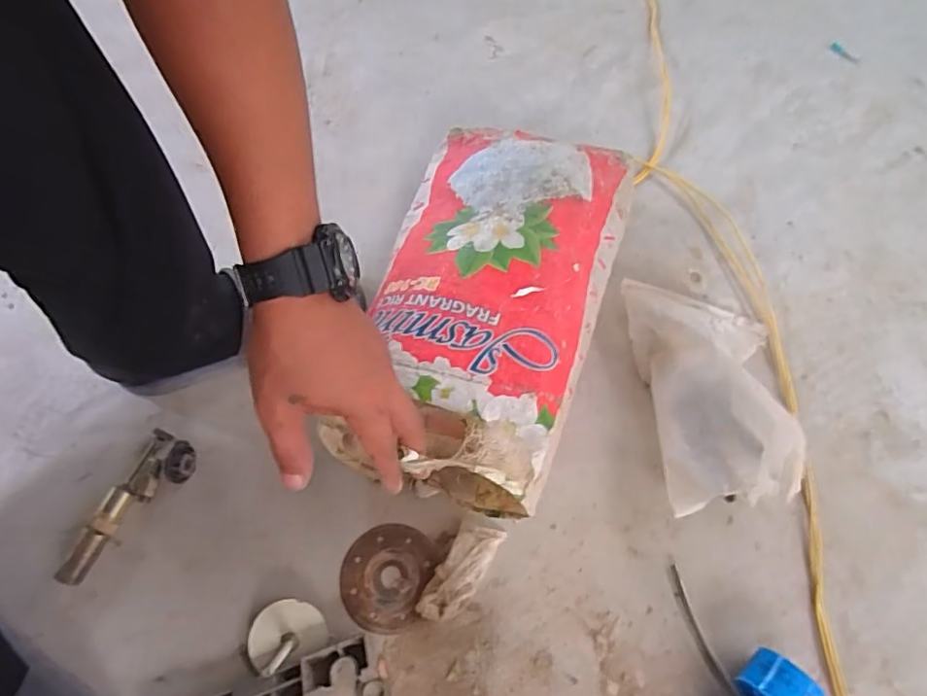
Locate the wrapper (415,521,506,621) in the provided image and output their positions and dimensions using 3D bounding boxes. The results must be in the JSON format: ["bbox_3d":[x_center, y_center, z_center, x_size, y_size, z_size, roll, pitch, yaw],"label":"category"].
[{"bbox_3d":[-0.003,0.201,0.508,0.037,0.015,0.095,31,70,13],"label":"wrapper"}]

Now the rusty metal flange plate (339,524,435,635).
[{"bbox_3d":[-0.071,0.207,0.512,0.077,0.007,0.088,16,67,8],"label":"rusty metal flange plate"}]

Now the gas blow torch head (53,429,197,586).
[{"bbox_3d":[-0.316,0.151,0.530,0.061,0.028,0.148,25,69,11],"label":"gas blow torch head"}]

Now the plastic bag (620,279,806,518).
[{"bbox_3d":[0.247,0.032,0.540,0.140,0.081,0.232,-3,66,-1],"label":"plastic bag"}]

